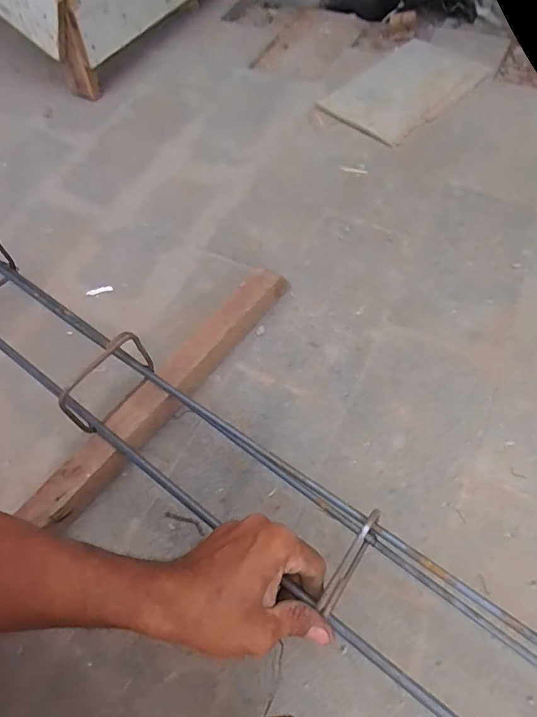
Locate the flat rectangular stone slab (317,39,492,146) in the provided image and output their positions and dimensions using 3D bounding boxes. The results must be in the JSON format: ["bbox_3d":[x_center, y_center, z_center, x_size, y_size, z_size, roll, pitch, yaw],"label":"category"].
[{"bbox_3d":[0.257,-0.501,0.863,0.295,0.019,0.175,-41,66,-18],"label":"flat rectangular stone slab"}]

